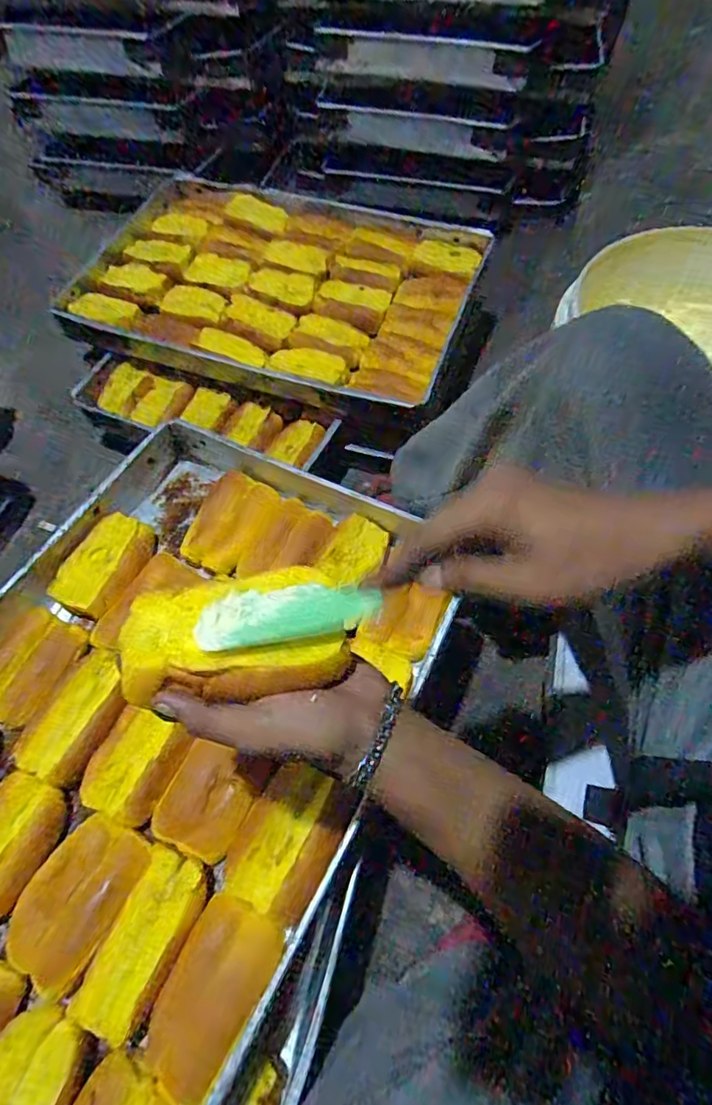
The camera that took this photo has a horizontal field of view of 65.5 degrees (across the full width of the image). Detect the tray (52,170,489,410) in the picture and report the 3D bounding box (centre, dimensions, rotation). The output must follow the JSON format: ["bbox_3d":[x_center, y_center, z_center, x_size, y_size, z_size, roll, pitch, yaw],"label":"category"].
[{"bbox_3d":[-0.132,-0.457,0.927,0.645,0.051,0.453,18,63,12],"label":"tray"}]

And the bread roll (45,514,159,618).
[{"bbox_3d":[-0.270,0.011,0.599,0.055,0.033,0.116,17,60,14],"label":"bread roll"}]

